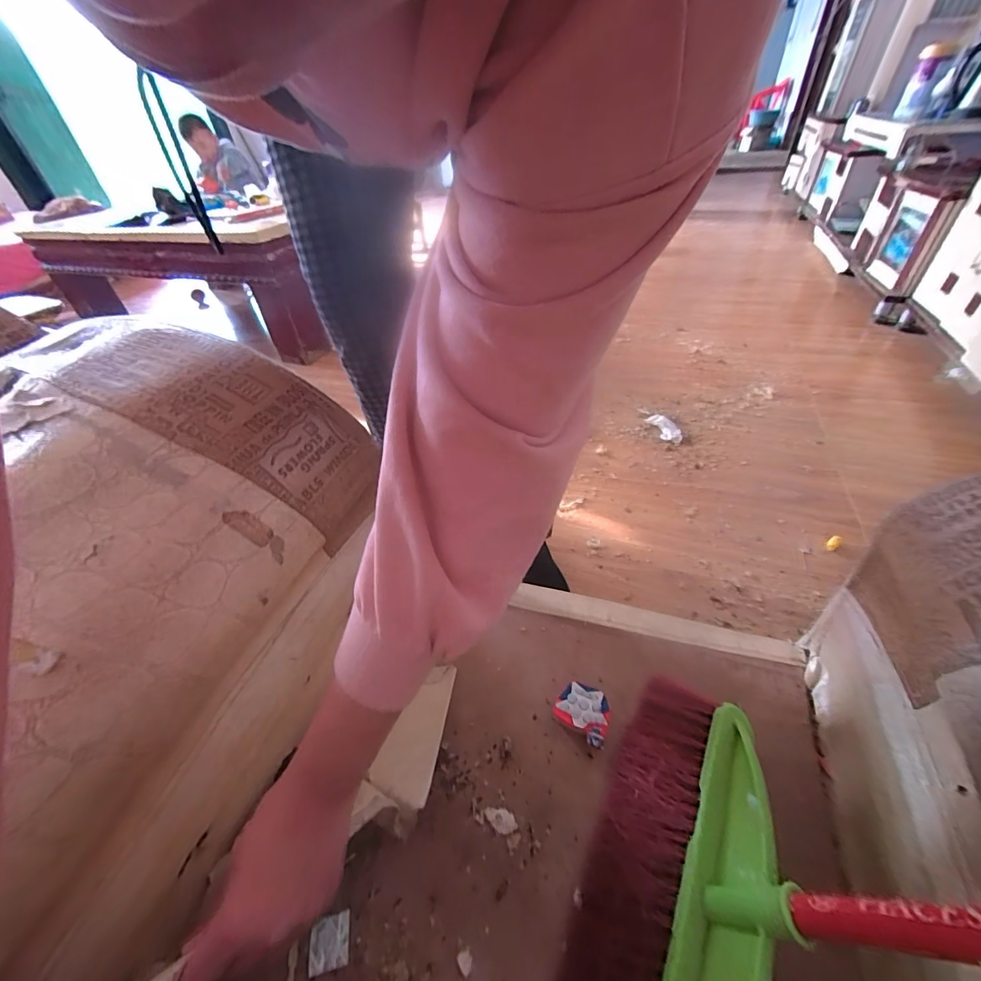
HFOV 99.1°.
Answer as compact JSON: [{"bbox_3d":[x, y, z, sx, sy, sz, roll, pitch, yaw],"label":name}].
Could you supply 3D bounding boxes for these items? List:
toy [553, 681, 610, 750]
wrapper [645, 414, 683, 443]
[{"bbox_3d":[0.109,0.256,0.481,0.062,0.024,0.051,28,52,32],"label":"toy"},{"bbox_3d":[0.475,-0.173,1.139,0.048,0.026,0.123,-14,43,-9],"label":"wrapper"}]

